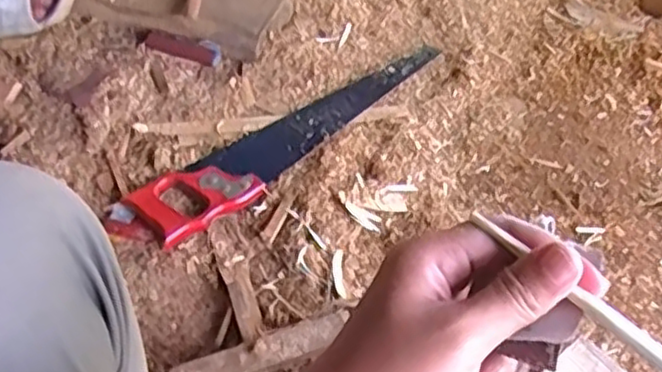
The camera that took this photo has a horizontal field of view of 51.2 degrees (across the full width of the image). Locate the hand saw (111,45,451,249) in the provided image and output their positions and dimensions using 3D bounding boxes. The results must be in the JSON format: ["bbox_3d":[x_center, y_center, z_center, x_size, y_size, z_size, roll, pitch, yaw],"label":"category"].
[{"bbox_3d":[-0.036,-0.068,0.871,0.444,0.021,0.091,-32,62,-19],"label":"hand saw"}]

